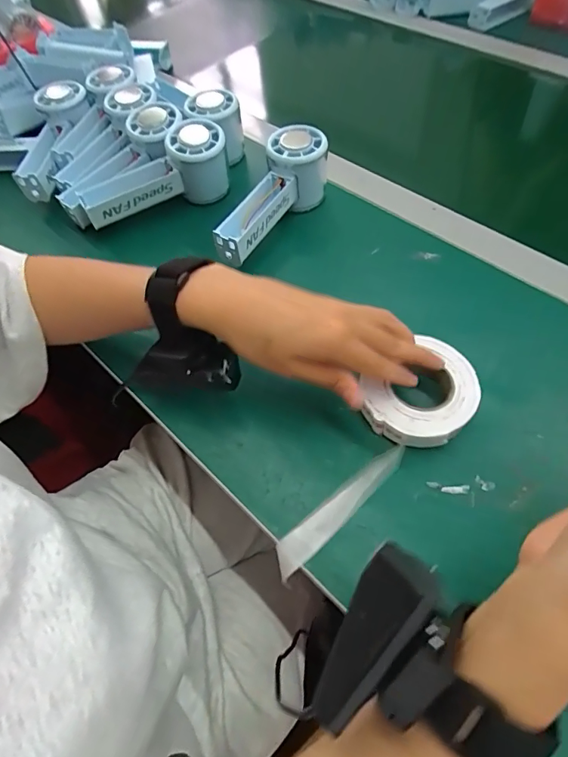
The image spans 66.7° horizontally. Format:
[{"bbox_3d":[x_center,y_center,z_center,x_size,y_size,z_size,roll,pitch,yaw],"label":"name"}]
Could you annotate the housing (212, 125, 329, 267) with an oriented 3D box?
[{"bbox_3d":[-0.008,-0.166,0.404,0.057,0.054,0.156,19,62,15],"label":"housing"}]

